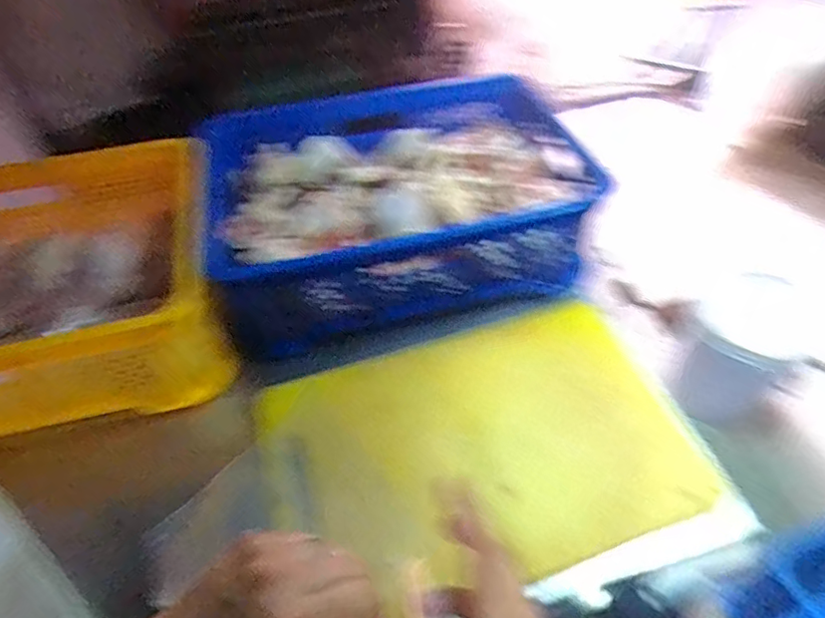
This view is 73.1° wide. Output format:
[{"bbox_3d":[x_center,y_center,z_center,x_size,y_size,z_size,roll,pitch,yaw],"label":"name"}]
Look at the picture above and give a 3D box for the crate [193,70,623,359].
[{"bbox_3d":[-0.022,-0.170,0.817,0.520,0.200,0.369,-14,51,-8],"label":"crate"}]

